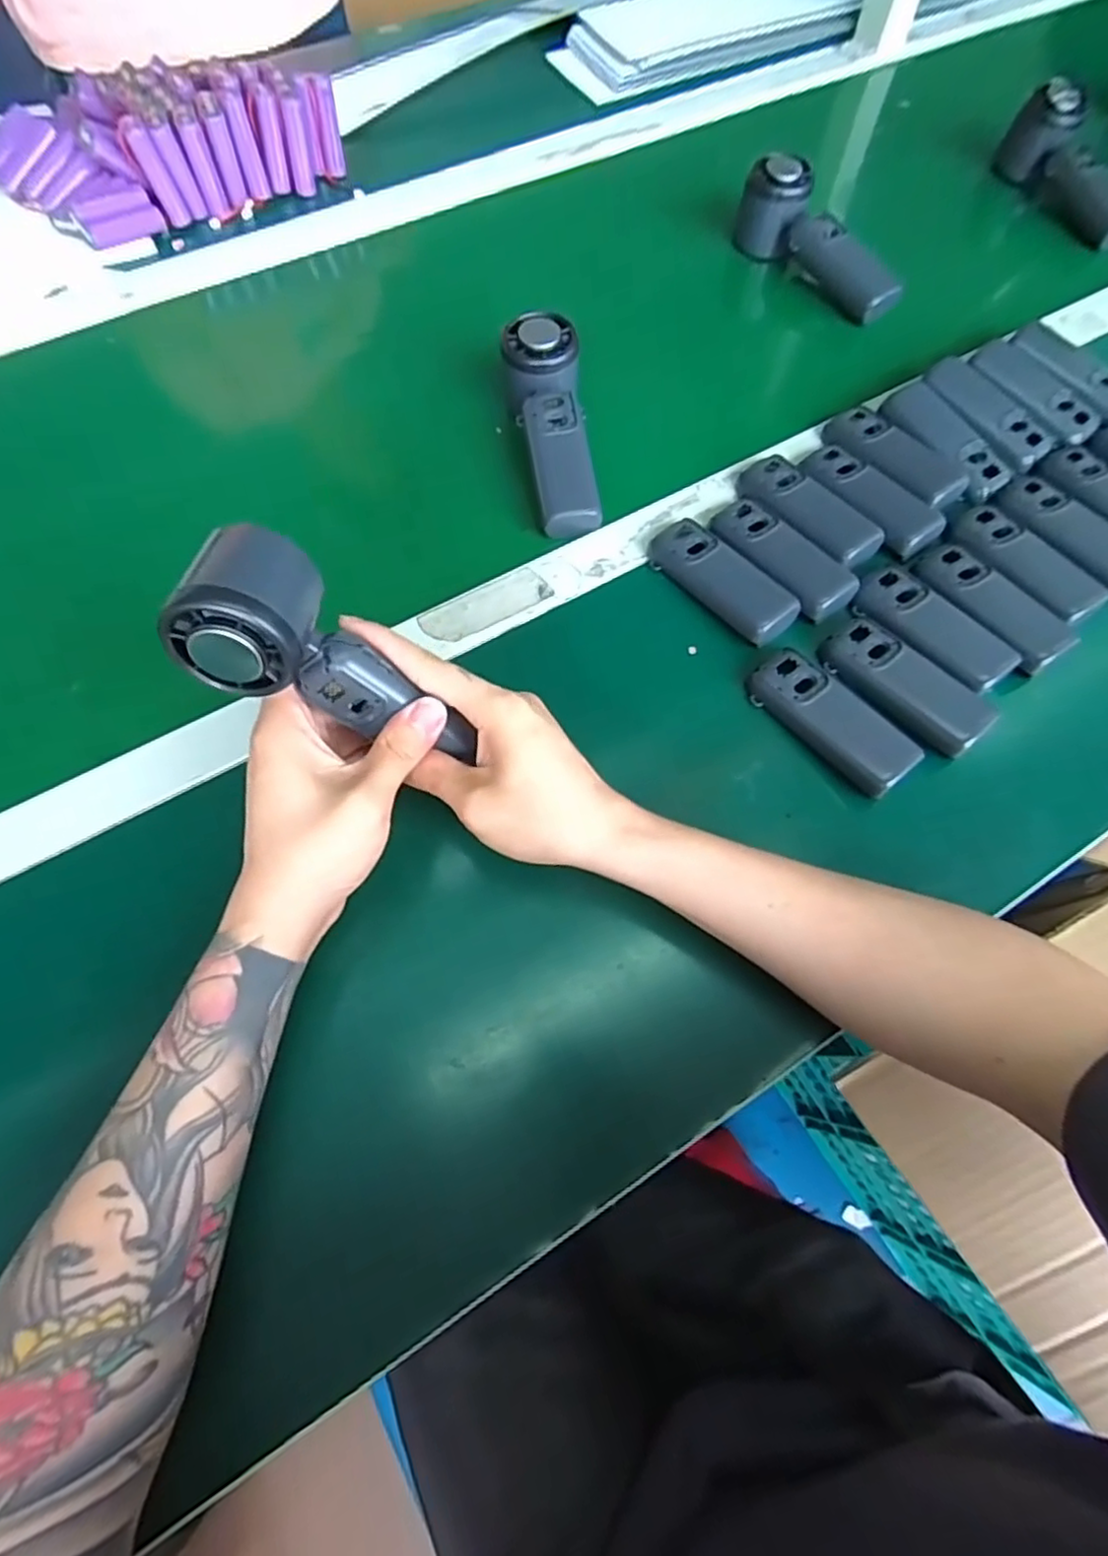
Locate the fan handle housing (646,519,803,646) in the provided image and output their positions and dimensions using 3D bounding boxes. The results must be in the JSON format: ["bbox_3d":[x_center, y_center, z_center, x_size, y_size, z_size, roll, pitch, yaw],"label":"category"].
[{"bbox_3d":[0.110,-0.131,0.434,0.037,0.016,0.108,-38,73,-15],"label":"fan handle housing"}]

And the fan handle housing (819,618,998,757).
[{"bbox_3d":[0.216,-0.059,0.407,0.101,0.019,0.040,43,73,15],"label":"fan handle housing"}]

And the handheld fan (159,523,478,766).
[{"bbox_3d":[-0.098,-0.054,0.310,0.049,0.143,0.063,-5,60,42],"label":"handheld fan"}]

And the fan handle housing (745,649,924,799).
[{"bbox_3d":[0.165,-0.036,0.396,0.037,0.017,0.104,-38,73,-15],"label":"fan handle housing"}]

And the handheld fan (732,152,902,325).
[{"bbox_3d":[0.222,-0.450,0.557,0.040,0.058,0.164,-32,72,-13],"label":"handheld fan"}]

